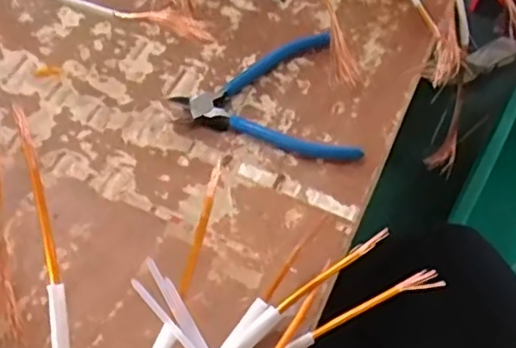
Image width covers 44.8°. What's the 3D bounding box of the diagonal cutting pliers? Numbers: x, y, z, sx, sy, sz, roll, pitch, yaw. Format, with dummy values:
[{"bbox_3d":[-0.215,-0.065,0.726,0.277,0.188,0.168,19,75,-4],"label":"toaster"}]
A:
[{"bbox_3d":[0.019,-0.073,0.506,0.147,0.009,0.121,15,59,9],"label":"diagonal cutting pliers"}]

